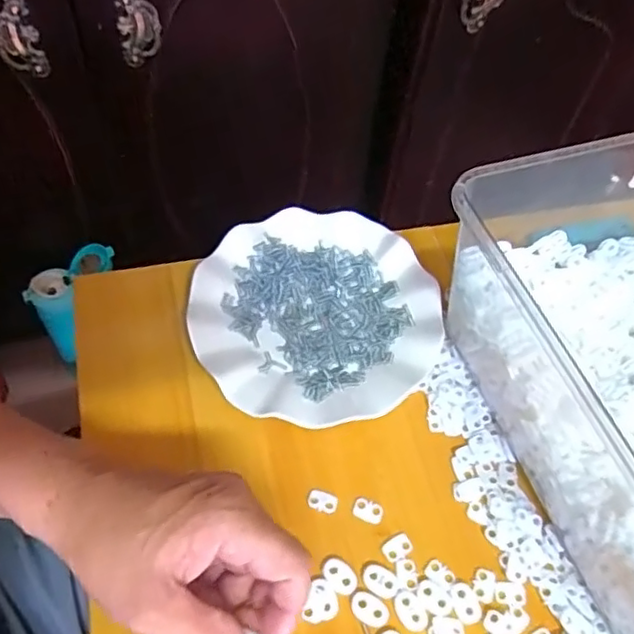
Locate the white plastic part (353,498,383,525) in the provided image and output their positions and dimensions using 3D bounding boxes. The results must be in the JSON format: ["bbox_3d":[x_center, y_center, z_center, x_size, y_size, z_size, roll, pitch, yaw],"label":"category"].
[{"bbox_3d":[0.033,0.125,0.405,0.019,0.004,0.013,19,58,9],"label":"white plastic part"}]

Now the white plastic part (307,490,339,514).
[{"bbox_3d":[0.004,0.119,0.406,0.019,0.004,0.012,11,57,4],"label":"white plastic part"}]

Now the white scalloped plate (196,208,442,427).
[{"bbox_3d":[0.000,-0.003,0.473,0.177,0.021,0.179,1,57,-2],"label":"white scalloped plate"}]

